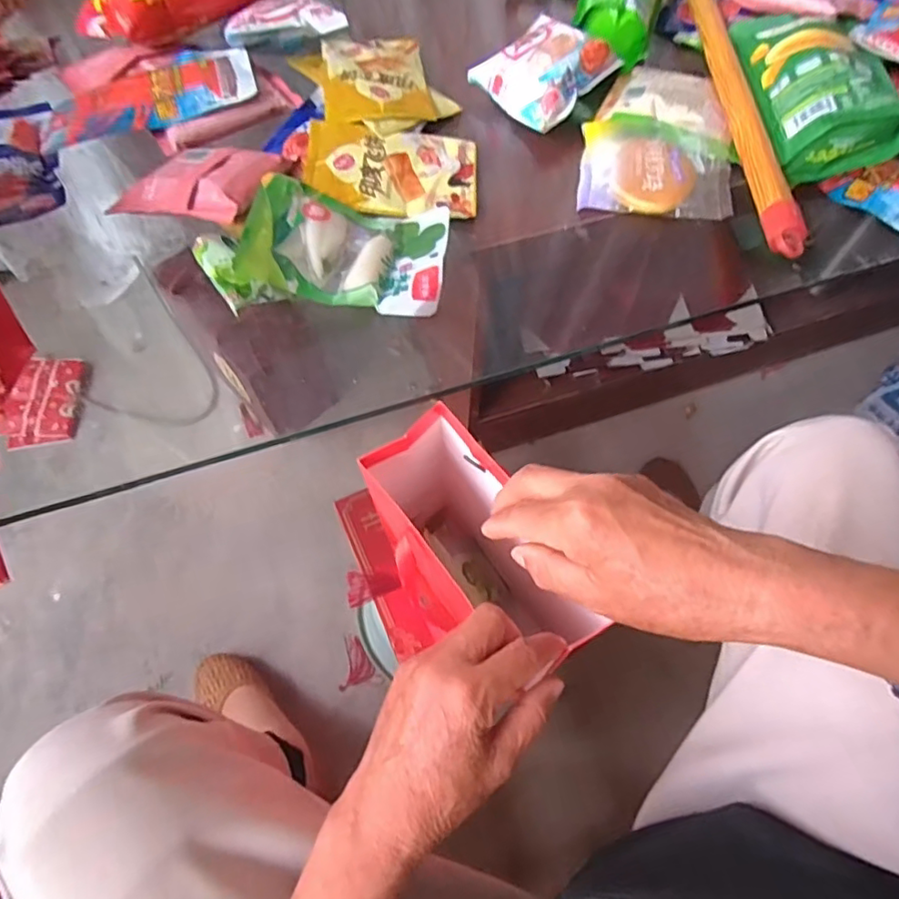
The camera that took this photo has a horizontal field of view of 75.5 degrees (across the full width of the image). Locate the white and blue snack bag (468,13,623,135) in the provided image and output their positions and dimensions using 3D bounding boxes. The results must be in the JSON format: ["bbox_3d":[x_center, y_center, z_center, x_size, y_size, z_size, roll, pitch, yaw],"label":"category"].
[{"bbox_3d":[0.096,-0.370,0.563,0.112,0.048,0.113,-36,68,-17],"label":"white and blue snack bag"}]

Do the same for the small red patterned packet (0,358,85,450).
[{"bbox_3d":[-0.654,-0.077,0.932,0.105,0.015,0.151,-3,73,-14],"label":"small red patterned packet"}]

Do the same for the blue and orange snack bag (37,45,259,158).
[{"bbox_3d":[-0.283,-0.335,0.544,0.193,0.027,0.109,-21,65,-10],"label":"blue and orange snack bag"}]

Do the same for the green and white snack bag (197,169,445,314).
[{"bbox_3d":[-0.093,-0.162,0.457,0.182,0.047,0.129,-6,63,-2],"label":"green and white snack bag"}]

